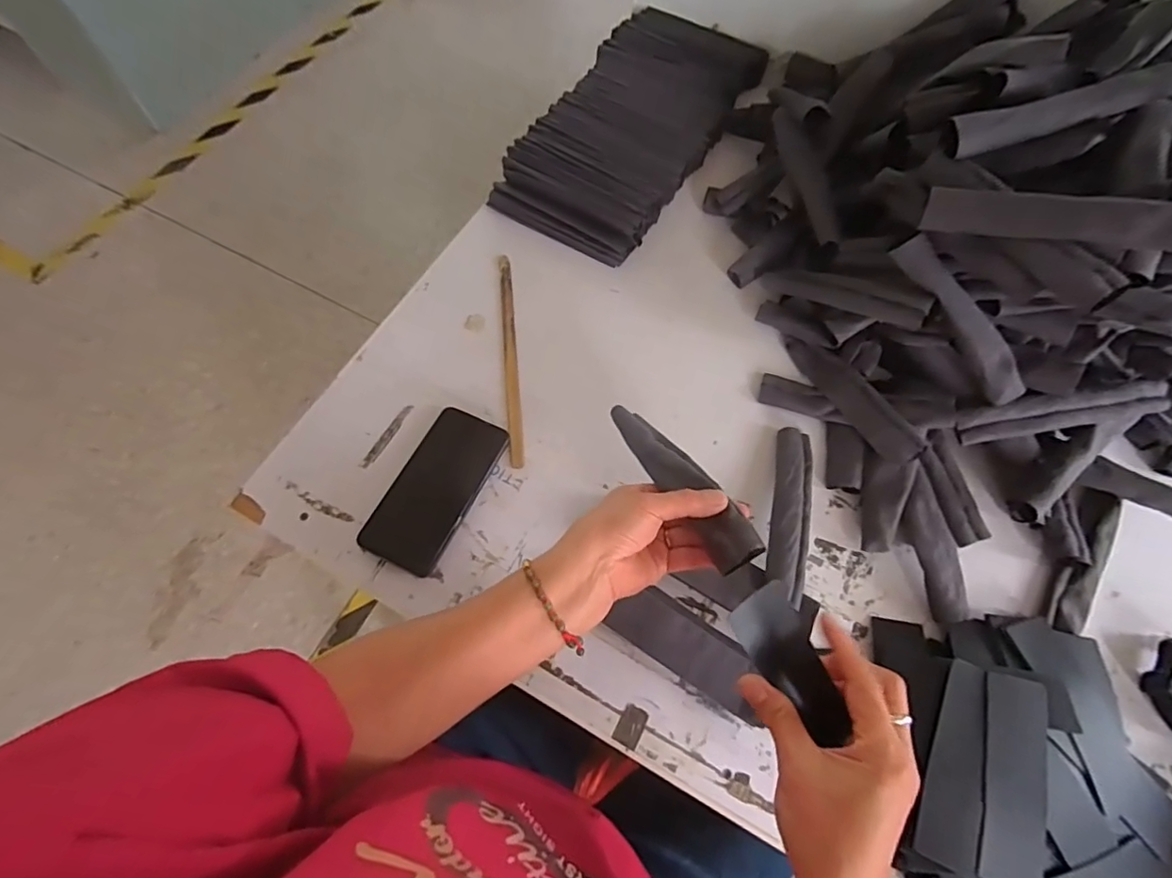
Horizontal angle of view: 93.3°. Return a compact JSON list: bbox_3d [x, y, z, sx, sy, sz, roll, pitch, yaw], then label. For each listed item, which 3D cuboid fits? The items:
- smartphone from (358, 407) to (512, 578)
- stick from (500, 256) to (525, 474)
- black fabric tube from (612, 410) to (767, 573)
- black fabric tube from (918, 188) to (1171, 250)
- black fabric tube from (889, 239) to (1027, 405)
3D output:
[{"bbox_3d":[-0.146,0.047,0.546,0.078,0.011,0.163,25,68,9],"label":"smartphone"},{"bbox_3d":[-0.084,-0.094,0.617,0.014,0.007,0.265,-5,67,-4],"label":"stick"},{"bbox_3d":[0.073,0.028,0.445,0.034,0.025,0.185,-25,46,-12],"label":"black fabric tube"},{"bbox_3d":[0.370,-0.172,0.432,0.183,0.036,0.022,20,66,30],"label":"black fabric tube"},{"bbox_3d":[0.352,-0.111,0.518,0.022,0.030,0.184,-42,99,-17],"label":"black fabric tube"}]

